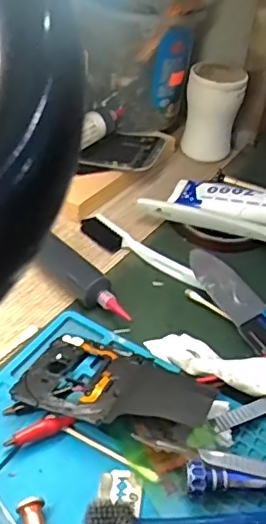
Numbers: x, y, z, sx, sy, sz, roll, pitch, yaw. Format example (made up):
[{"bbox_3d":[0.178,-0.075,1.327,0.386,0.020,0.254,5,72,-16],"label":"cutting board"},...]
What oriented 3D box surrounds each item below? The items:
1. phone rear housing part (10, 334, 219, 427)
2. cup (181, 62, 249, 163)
[{"bbox_3d":[-0.008,0.069,0.321,0.106,0.007,0.062,8,27,18],"label":"phone rear housing part"},{"bbox_3d":[0.077,-0.145,0.551,0.052,0.087,0.047,9,40,3],"label":"cup"}]

